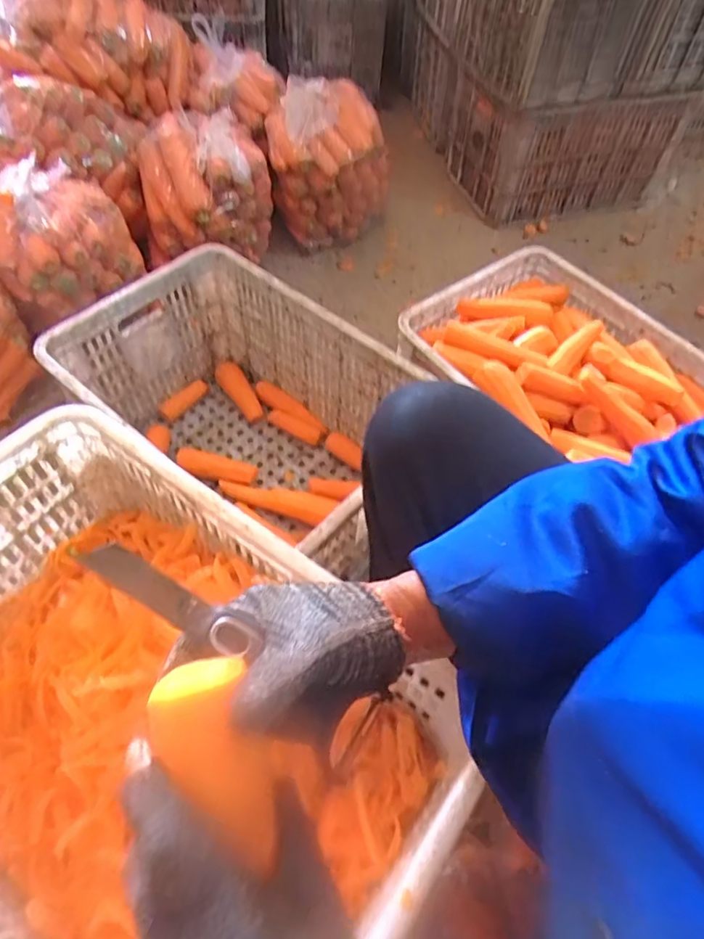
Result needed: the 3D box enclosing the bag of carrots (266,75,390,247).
[{"bbox_3d":[-0.055,-0.705,1.320,0.283,0.322,0.236,5,56,0],"label":"bag of carrots"}]

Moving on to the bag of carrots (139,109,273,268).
[{"bbox_3d":[-0.311,-0.593,1.199,0.271,0.250,0.219,-8,57,-9],"label":"bag of carrots"}]

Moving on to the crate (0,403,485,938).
[{"bbox_3d":[-0.235,0.262,0.594,0.591,0.253,0.419,34,61,18],"label":"crate"}]

